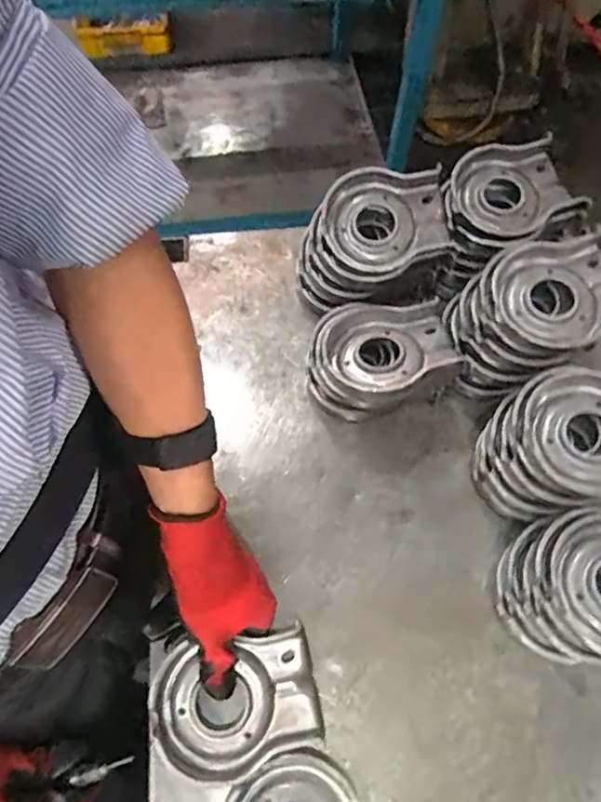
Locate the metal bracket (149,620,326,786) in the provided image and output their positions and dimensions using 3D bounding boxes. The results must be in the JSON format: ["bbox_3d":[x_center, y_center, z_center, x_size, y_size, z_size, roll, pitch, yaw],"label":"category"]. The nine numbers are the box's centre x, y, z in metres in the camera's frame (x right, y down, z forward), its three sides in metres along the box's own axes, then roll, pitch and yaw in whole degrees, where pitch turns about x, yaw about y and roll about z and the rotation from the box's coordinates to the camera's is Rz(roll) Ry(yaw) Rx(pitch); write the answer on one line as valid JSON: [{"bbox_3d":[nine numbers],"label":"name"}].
[{"bbox_3d":[-0.049,0.234,0.442,0.124,0.023,0.092,-12,64,-5],"label":"metal bracket"}]

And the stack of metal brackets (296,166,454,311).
[{"bbox_3d":[0.076,-0.157,0.596,0.150,0.112,0.107,-22,65,-9],"label":"stack of metal brackets"}]

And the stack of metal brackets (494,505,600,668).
[{"bbox_3d":[0.239,0.148,0.460,0.144,0.089,0.114,-10,64,-4],"label":"stack of metal brackets"}]

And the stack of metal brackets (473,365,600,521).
[{"bbox_3d":[0.234,0.041,0.498,0.143,0.110,0.115,-13,64,-5],"label":"stack of metal brackets"}]

